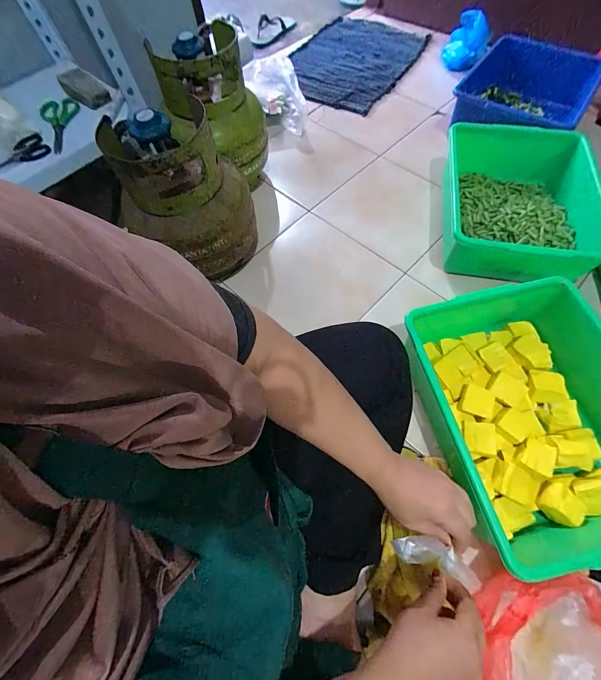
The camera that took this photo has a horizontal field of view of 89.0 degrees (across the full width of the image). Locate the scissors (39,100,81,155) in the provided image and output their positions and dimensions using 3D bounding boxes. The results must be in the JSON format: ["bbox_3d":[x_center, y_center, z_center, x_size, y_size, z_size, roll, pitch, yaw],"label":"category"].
[{"bbox_3d":[-0.447,-0.397,0.567,0.062,0.017,0.110,-2,81,2],"label":"scissors"}]

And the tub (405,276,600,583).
[{"bbox_3d":[0.384,0.107,0.501,0.322,0.128,0.378,-16,65,-5],"label":"tub"}]

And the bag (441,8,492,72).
[{"bbox_3d":[0.554,-0.999,1.007,0.126,0.123,0.125,30,70,15],"label":"bag"}]

